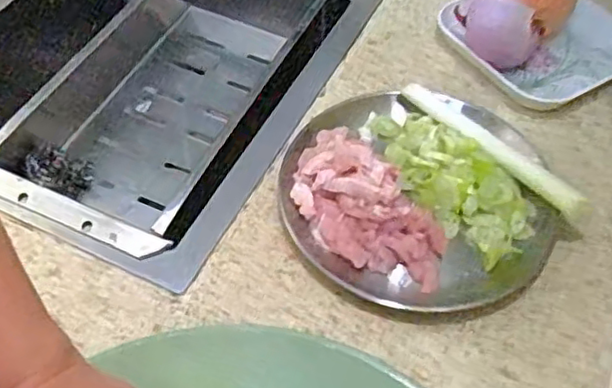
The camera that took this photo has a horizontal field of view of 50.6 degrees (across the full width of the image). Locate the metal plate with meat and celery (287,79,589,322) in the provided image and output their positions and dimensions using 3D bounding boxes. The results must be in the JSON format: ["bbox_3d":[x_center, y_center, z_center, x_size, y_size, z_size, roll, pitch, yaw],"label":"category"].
[{"bbox_3d":[0.076,-0.007,0.465,0.177,0.039,0.199,-26,58,-20],"label":"metal plate with meat and celery"}]

